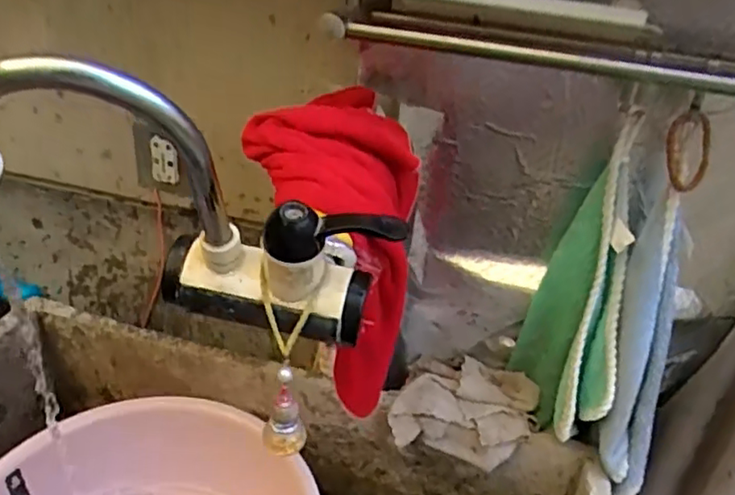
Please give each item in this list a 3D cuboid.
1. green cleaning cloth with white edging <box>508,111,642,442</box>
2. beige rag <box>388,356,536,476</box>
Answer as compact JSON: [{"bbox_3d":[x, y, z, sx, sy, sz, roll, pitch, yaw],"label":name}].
[{"bbox_3d":[0.215,0.054,0.634,0.048,0.318,0.121,-2,30,-13],"label":"green cleaning cloth with white edging"},{"bbox_3d":[0.111,0.187,0.734,0.162,0.070,0.098,11,29,11],"label":"beige rag"}]

